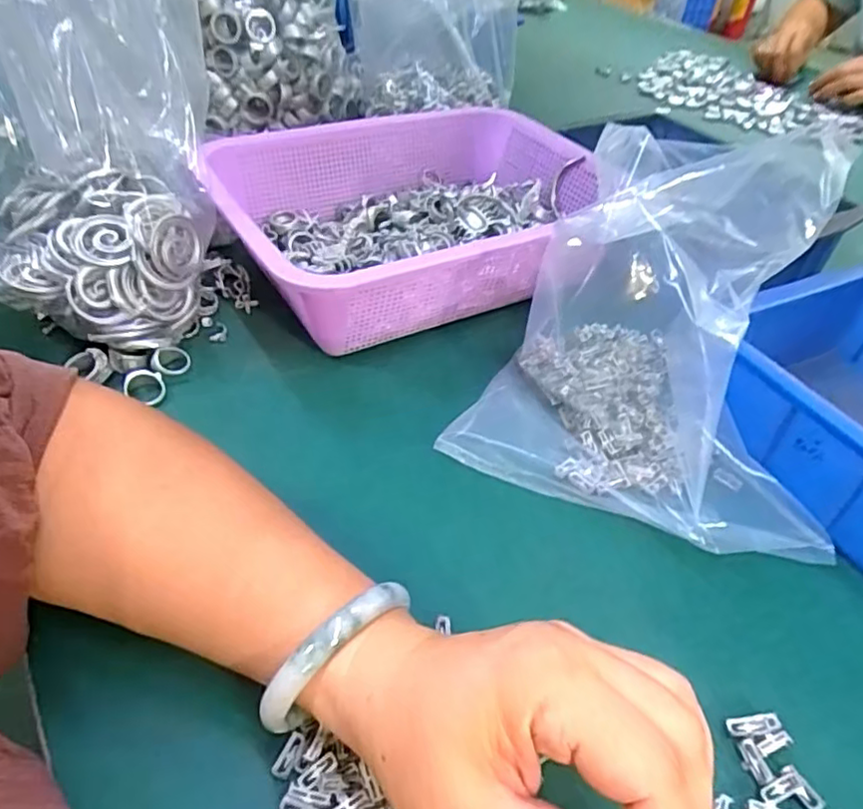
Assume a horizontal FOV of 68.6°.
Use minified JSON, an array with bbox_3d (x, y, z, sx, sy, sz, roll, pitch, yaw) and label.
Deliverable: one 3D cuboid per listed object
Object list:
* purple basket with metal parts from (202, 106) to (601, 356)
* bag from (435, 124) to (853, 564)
[{"bbox_3d":[-0.009,-0.142,0.492,0.297,0.087,0.214,-21,49,-25],"label":"purple basket with metal parts"},{"bbox_3d":[0.135,-0.046,0.357,0.205,0.150,0.177,16,44,11],"label":"bag"}]

